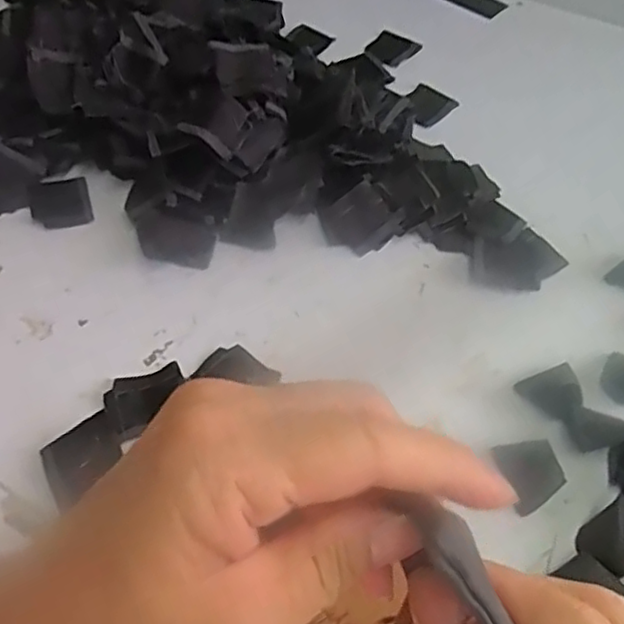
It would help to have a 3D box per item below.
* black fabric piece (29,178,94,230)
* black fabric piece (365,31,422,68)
[{"bbox_3d":[-0.207,-0.089,0.544,0.047,0.010,0.051,-16,60,-11],"label":"black fabric piece"},{"bbox_3d":[0.085,-0.282,0.711,0.046,0.008,0.050,35,58,22],"label":"black fabric piece"}]

